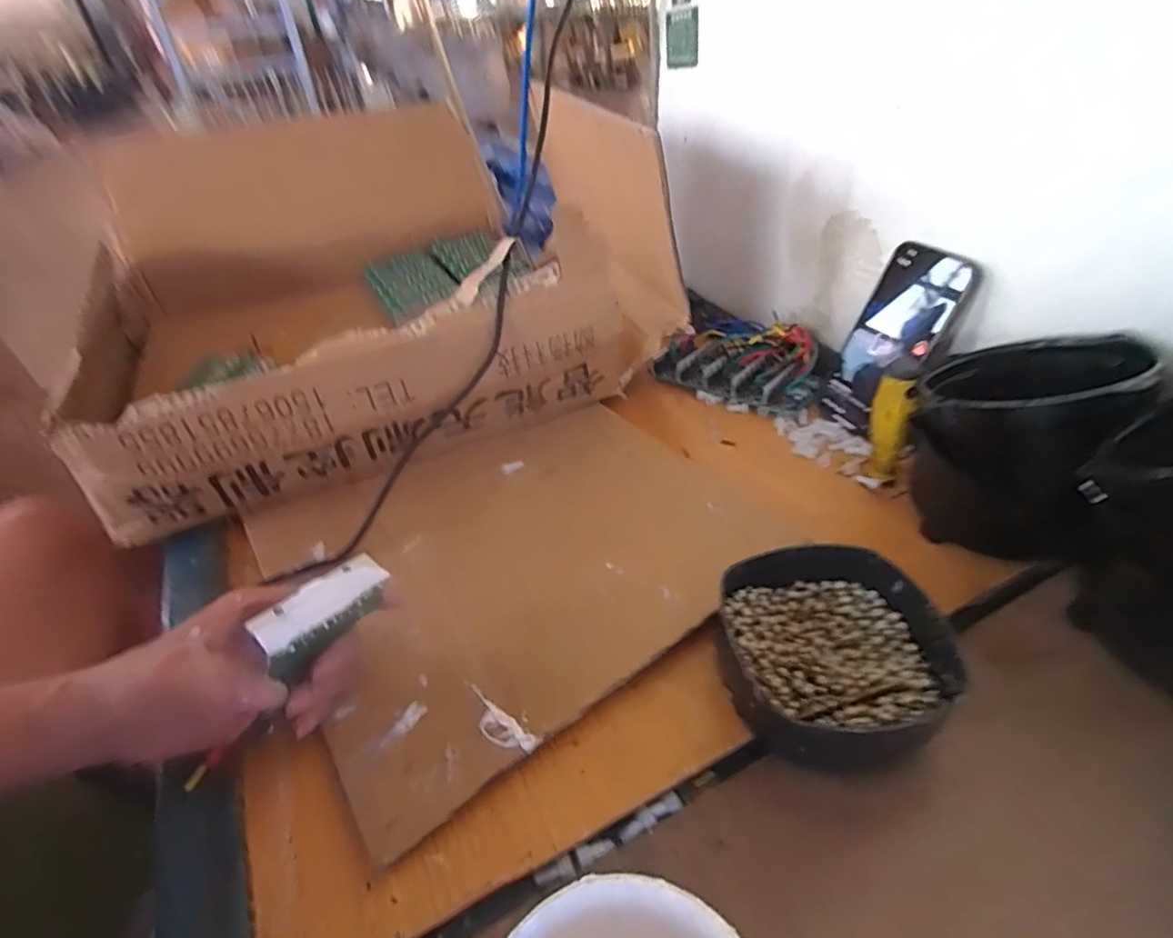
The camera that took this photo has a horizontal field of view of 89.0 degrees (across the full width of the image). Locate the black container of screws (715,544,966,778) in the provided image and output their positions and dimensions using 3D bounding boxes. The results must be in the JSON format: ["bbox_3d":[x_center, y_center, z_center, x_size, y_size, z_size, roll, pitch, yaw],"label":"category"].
[{"bbox_3d":[0.143,0.106,0.353,0.122,0.056,0.122,-3,41,2],"label":"black container of screws"}]

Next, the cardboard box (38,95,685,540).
[{"bbox_3d":[-0.292,-0.255,0.709,0.507,0.180,0.684,-21,44,-18],"label":"cardboard box"}]

